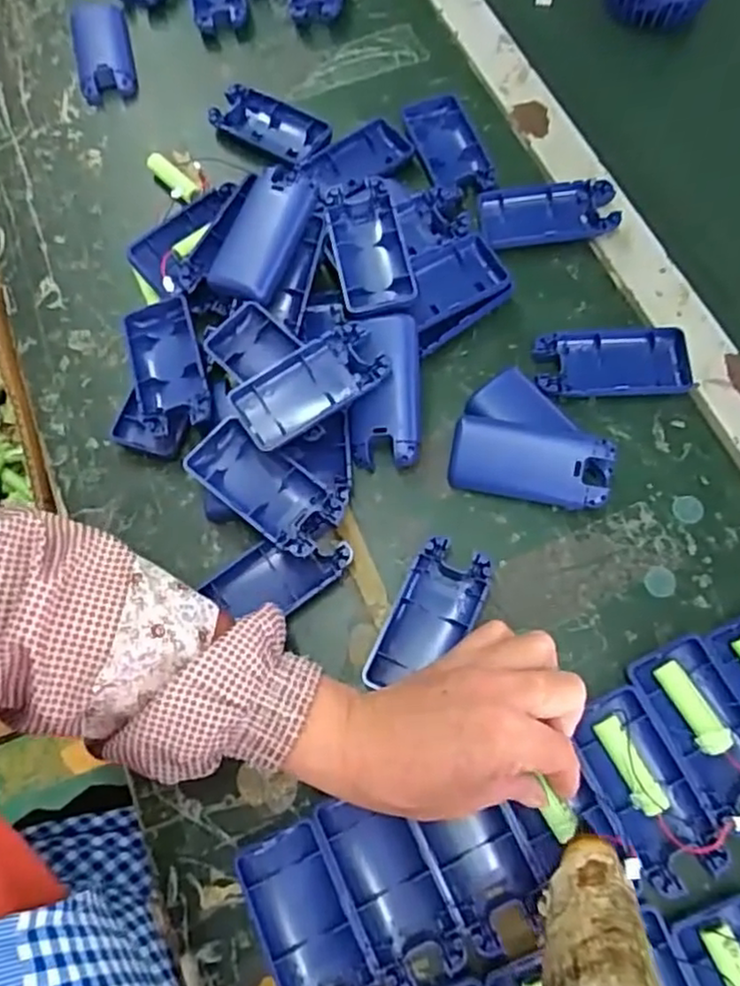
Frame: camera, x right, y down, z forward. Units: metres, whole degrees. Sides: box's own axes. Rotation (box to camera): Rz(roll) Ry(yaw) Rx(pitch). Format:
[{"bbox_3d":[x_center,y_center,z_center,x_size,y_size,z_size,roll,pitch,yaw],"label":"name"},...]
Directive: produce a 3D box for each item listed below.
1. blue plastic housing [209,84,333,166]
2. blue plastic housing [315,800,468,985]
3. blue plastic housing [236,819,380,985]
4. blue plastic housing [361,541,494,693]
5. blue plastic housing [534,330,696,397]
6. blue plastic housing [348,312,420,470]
[{"bbox_3d":[-0.072,-0.271,0.506,0.089,0.017,0.038,30,73,14],"label":"blue plastic housing"},{"bbox_3d":[0.009,0.194,0.337,0.043,0.013,0.089,-27,70,-7],"label":"blue plastic housing"},{"bbox_3d":[-0.030,0.213,0.332,0.045,0.013,0.090,-25,69,-7],"label":"blue plastic housing"},{"bbox_3d":[0.033,0.071,0.382,0.043,0.014,0.088,25,72,12],"label":"blue plastic housing"},{"bbox_3d":[0.153,-0.080,0.428,0.097,0.015,0.044,-1,69,3],"label":"blue plastic housing"},{"bbox_3d":[0.009,-0.062,0.411,0.040,0.020,0.092,2,89,4],"label":"blue plastic housing"}]

